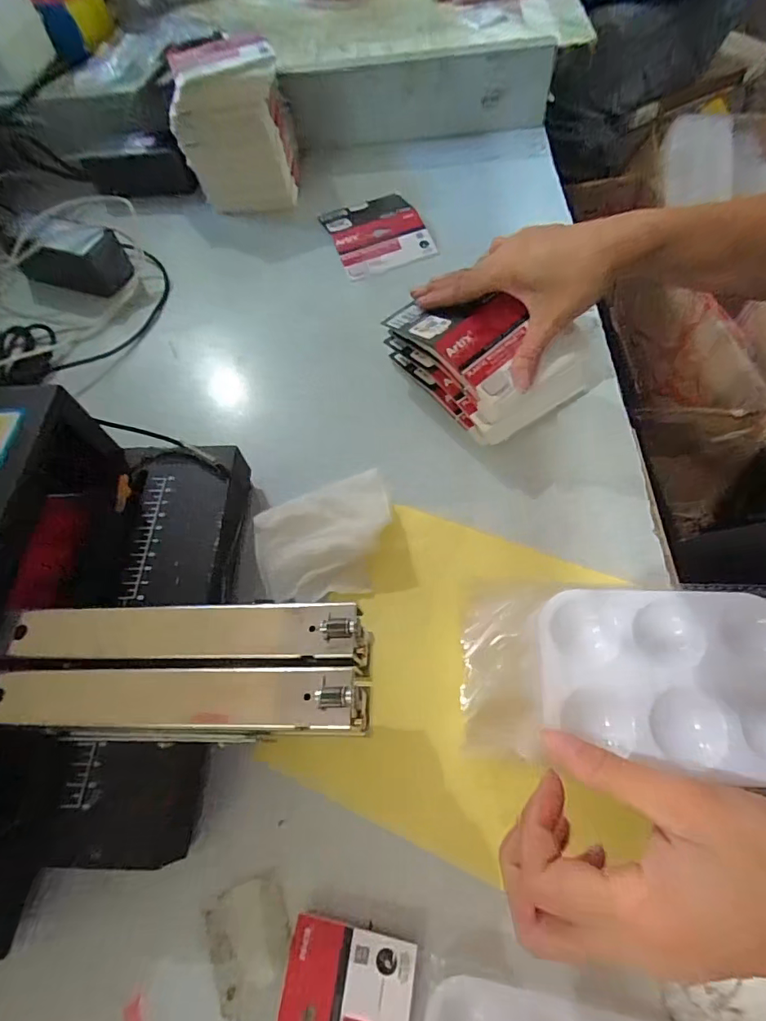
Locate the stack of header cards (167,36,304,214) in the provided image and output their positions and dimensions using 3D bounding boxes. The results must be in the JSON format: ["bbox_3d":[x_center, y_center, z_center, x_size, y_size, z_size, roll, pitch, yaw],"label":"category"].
[{"bbox_3d":[-0.165,-0.440,0.558,0.122,0.133,0.100,-6,61,1],"label":"stack of header cards"}]

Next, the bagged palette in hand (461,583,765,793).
[{"bbox_3d":[0.120,0.078,0.232,0.161,0.008,0.087,1,61,5],"label":"bagged palette in hand"}]

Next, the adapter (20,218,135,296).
[{"bbox_3d":[-0.338,-0.277,0.530,0.114,0.047,0.057,17,64,13],"label":"adapter"}]

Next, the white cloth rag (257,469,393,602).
[{"bbox_3d":[-0.041,0.020,0.353,0.096,0.029,0.082,-14,61,-4],"label":"white cloth rag"}]

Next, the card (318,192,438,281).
[{"bbox_3d":[-0.008,-0.309,0.536,0.098,0.022,0.122,-20,62,-7],"label":"card"}]

